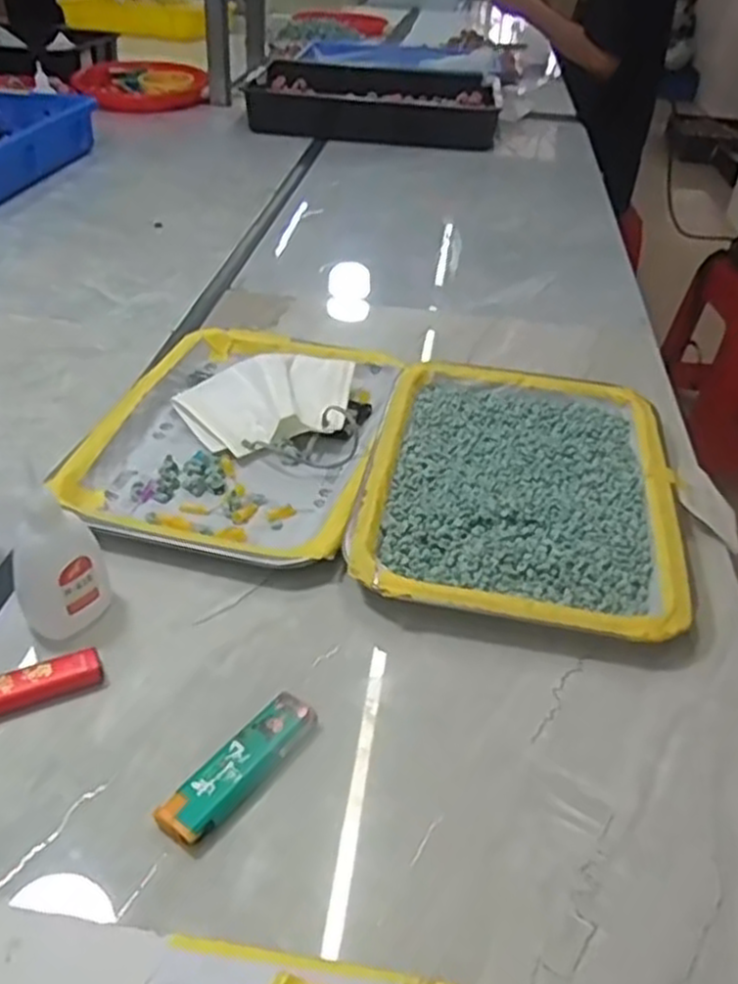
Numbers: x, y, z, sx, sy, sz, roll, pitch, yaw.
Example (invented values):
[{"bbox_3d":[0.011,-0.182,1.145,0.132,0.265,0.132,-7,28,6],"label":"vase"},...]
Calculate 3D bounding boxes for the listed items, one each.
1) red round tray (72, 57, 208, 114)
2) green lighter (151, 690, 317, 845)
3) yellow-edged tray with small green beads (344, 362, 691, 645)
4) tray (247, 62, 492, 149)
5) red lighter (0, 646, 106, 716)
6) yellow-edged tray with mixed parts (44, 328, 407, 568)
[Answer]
[{"bbox_3d":[-0.392,-0.700,1.341,0.195,0.047,0.207,3,38,-3],"label":"red round tray"},{"bbox_3d":[-0.056,0.119,0.340,0.023,0.010,0.079,28,43,26],"label":"green lighter"},{"bbox_3d":[0.097,-0.006,0.505,0.185,0.023,0.253,11,38,7],"label":"yellow-edged tray with small green beads"},{"bbox_3d":[0.015,-0.632,1.274,0.390,0.062,0.305,10,38,6],"label":"tray"},{"bbox_3d":[-0.165,0.093,0.366,0.078,0.009,0.023,-13,41,-22],"label":"red lighter"},{"bbox_3d":[-0.084,-0.046,0.536,0.182,0.031,0.254,11,38,7],"label":"yellow-edged tray with mixed parts"}]

